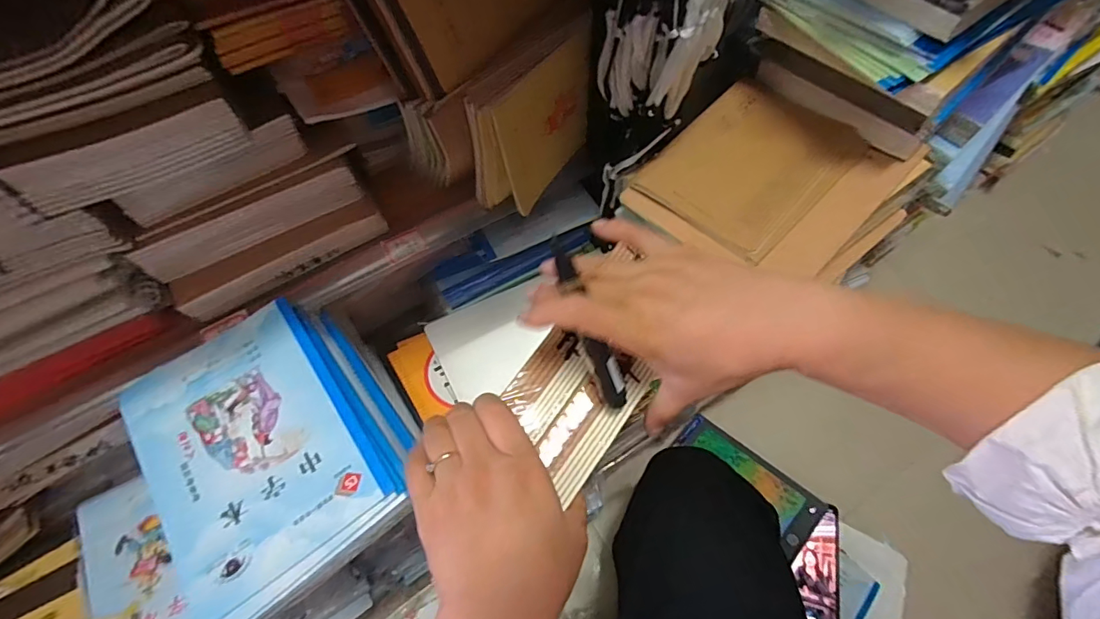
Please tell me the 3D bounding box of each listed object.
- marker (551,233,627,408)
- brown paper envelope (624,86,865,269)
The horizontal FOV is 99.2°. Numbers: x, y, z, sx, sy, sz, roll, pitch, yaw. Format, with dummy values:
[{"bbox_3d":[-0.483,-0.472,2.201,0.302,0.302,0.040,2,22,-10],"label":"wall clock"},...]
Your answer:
[{"bbox_3d":[0.025,0.010,0.301,0.015,0.008,0.121,-24,101,-12],"label":"marker"},{"bbox_3d":[0.198,-0.146,0.458,0.144,0.016,0.206,39,68,22],"label":"brown paper envelope"}]

